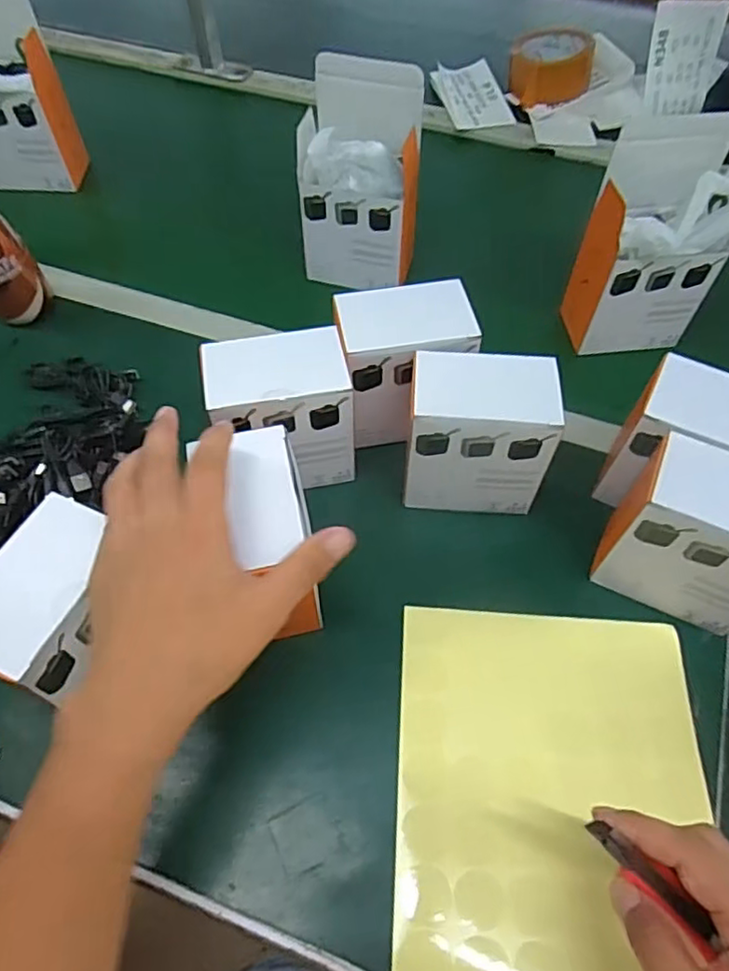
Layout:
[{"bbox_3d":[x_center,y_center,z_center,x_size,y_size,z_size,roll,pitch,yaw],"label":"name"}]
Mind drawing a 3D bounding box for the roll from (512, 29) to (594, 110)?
[{"bbox_3d":[0.236,-0.528,0.802,0.105,0.058,0.102,14,59,7],"label":"roll"}]

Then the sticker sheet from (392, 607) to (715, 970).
[{"bbox_3d":[0.113,0.200,0.368,0.184,0.031,0.264,4,58,1],"label":"sticker sheet"}]

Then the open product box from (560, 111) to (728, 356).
[{"bbox_3d":[0.242,-0.198,0.538,0.100,0.163,0.072,-9,59,-7],"label":"open product box"}]

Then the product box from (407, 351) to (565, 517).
[{"bbox_3d":[0.079,-0.035,0.460,0.098,0.112,0.069,0,58,-1],"label":"product box"}]

